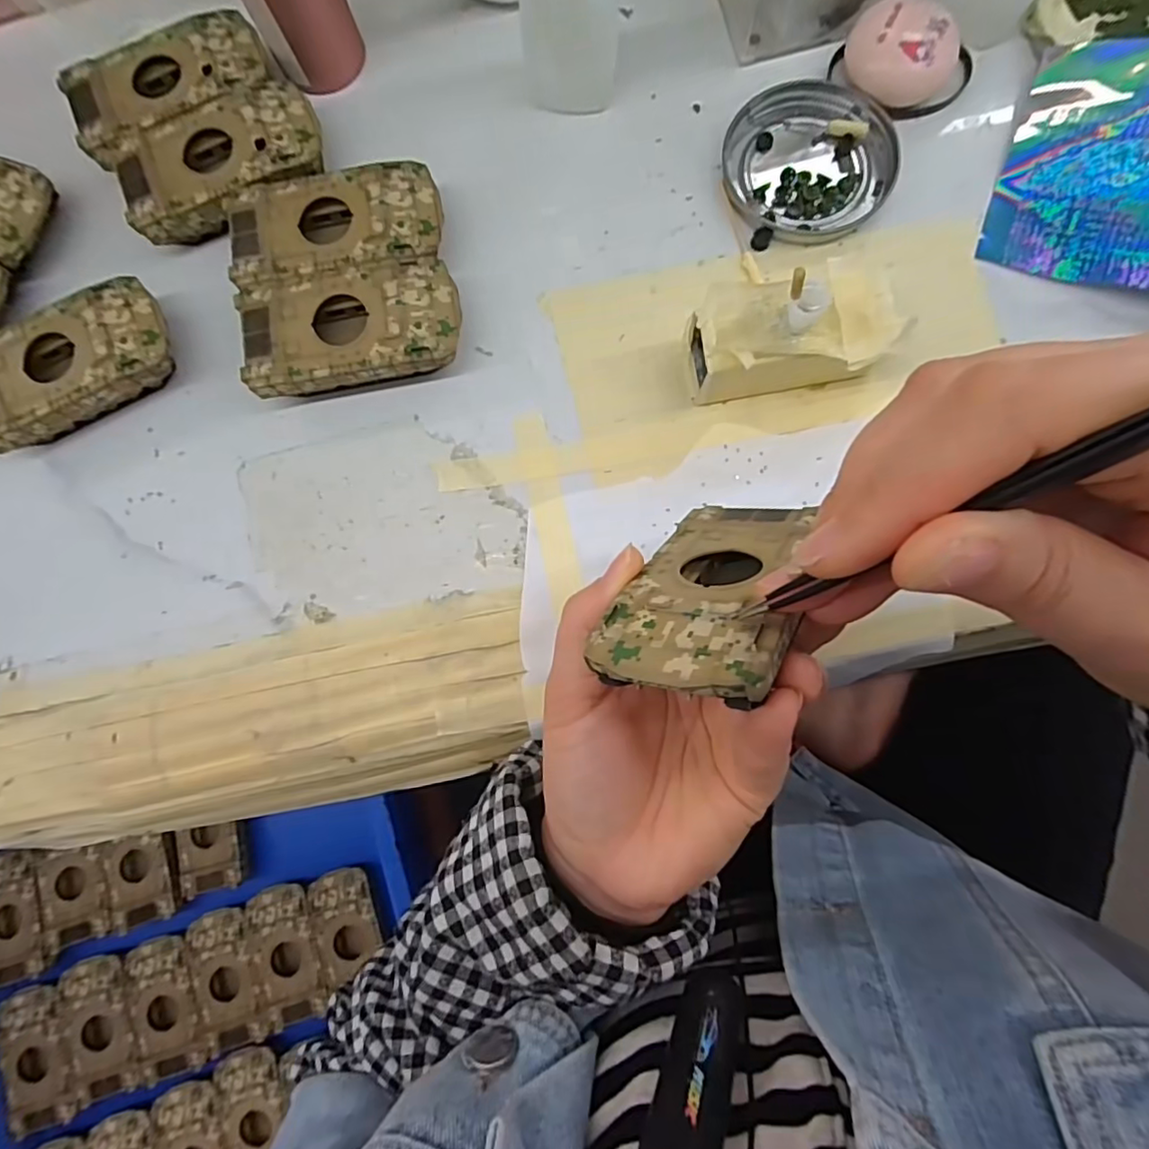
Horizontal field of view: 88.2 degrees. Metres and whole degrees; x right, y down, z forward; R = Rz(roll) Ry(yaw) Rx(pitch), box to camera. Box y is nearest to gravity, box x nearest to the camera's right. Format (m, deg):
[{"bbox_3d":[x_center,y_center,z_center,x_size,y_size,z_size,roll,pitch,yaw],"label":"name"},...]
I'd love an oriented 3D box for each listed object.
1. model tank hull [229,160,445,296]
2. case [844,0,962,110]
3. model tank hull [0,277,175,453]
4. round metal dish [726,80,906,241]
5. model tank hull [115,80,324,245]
[{"bbox_3d":[-0.109,-0.159,0.282,0.094,0.026,0.052,-11,82,2],"label":"model tank hull"},{"bbox_3d":[0.153,-0.244,0.278,0.039,0.023,0.044,-28,82,0],"label":"case"},{"bbox_3d":[-0.235,-0.098,0.282,0.094,0.027,0.052,-25,82,0],"label":"model tank hull"},{"bbox_3d":[0.110,-0.198,0.283,0.076,0.008,0.078,0,82,4],"label":"round metal dish"},{"bbox_3d":[-0.168,-0.197,0.290,0.094,0.025,0.053,-25,82,0],"label":"model tank hull"}]

